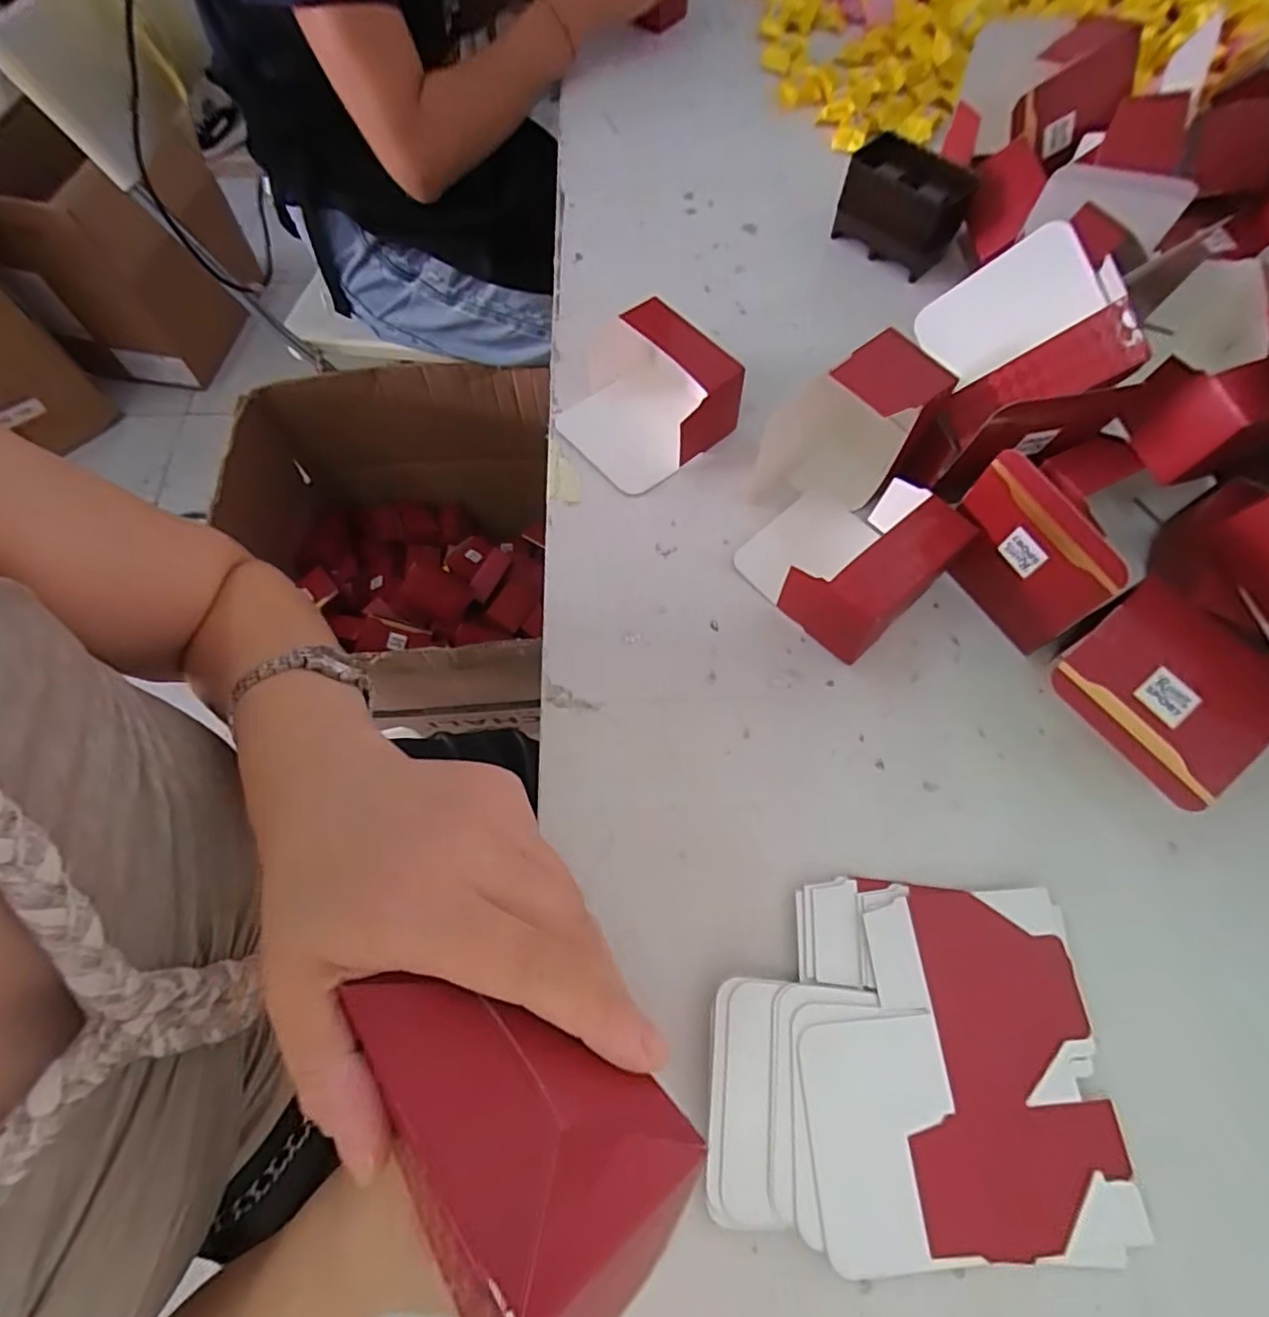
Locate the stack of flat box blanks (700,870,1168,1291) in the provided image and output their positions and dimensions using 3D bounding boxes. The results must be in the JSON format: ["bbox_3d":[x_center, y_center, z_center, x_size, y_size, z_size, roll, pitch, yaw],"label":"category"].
[{"bbox_3d":[0.132,0.190,0.295,0.185,0.010,0.153,4,66,1],"label":"stack of flat box blanks"}]

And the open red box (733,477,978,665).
[{"bbox_3d":[0.133,-0.069,0.384,0.104,0.060,0.108,-40,72,-16],"label":"open red box"}]

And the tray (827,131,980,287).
[{"bbox_3d":[0.218,-0.371,0.501,0.095,0.065,0.057,33,70,13],"label":"tray"}]

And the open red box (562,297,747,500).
[{"bbox_3d":[0.010,-0.182,0.432,0.099,0.059,0.098,-37,72,-16],"label":"open red box"}]

